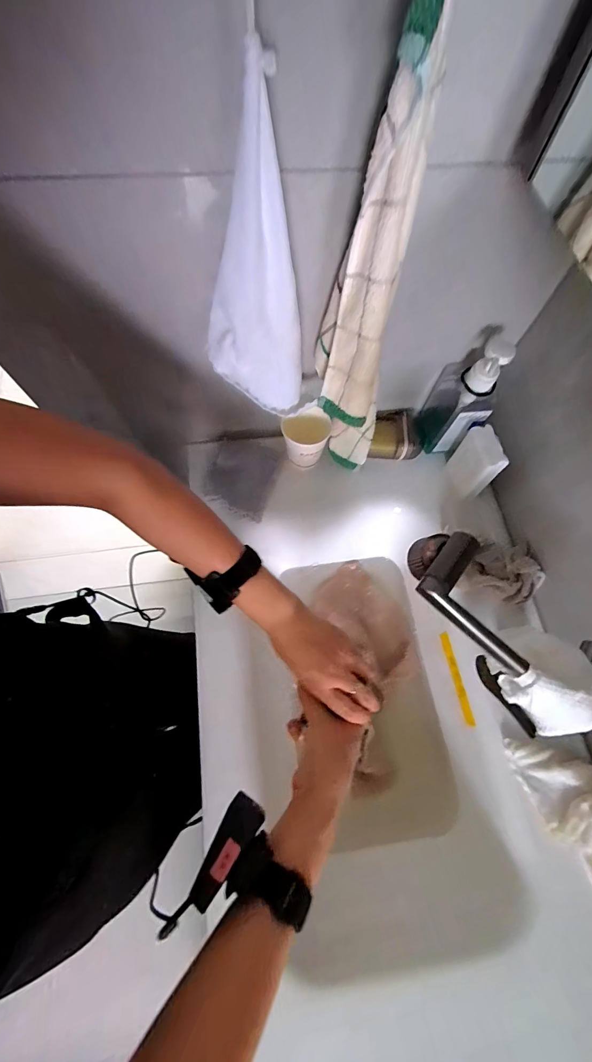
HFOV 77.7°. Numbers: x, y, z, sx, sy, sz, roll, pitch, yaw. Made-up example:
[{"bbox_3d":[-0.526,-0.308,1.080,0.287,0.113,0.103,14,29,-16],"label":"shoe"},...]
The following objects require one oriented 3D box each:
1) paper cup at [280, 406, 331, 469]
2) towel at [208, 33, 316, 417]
[{"bbox_3d":[0.017,-0.137,0.564,0.069,0.072,0.063,1,69,-2],"label":"paper cup"},{"bbox_3d":[-0.035,-0.207,0.339,0.099,0.259,0.050,-20,71,-10],"label":"towel"}]

